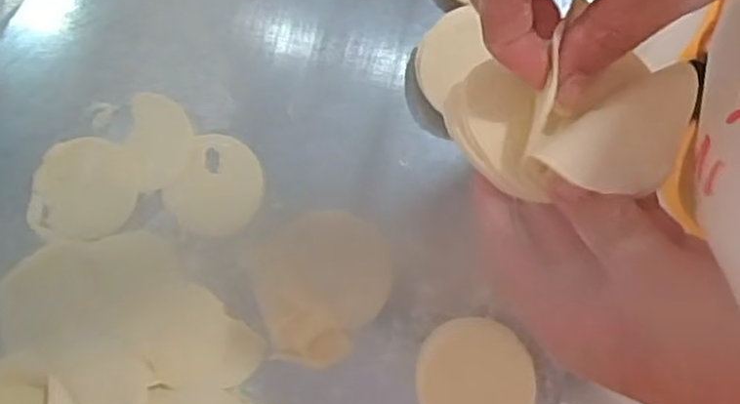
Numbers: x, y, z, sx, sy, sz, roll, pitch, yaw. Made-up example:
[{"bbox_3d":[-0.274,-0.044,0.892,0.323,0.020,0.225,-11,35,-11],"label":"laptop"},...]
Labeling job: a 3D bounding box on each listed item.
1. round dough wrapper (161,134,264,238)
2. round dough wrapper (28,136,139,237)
[{"bbox_3d":[-0.126,-0.012,0.577,0.073,0.004,0.084,30,81,5],"label":"round dough wrapper"},{"bbox_3d":[-0.237,-0.012,0.578,0.085,0.006,0.082,-4,80,-1],"label":"round dough wrapper"}]

